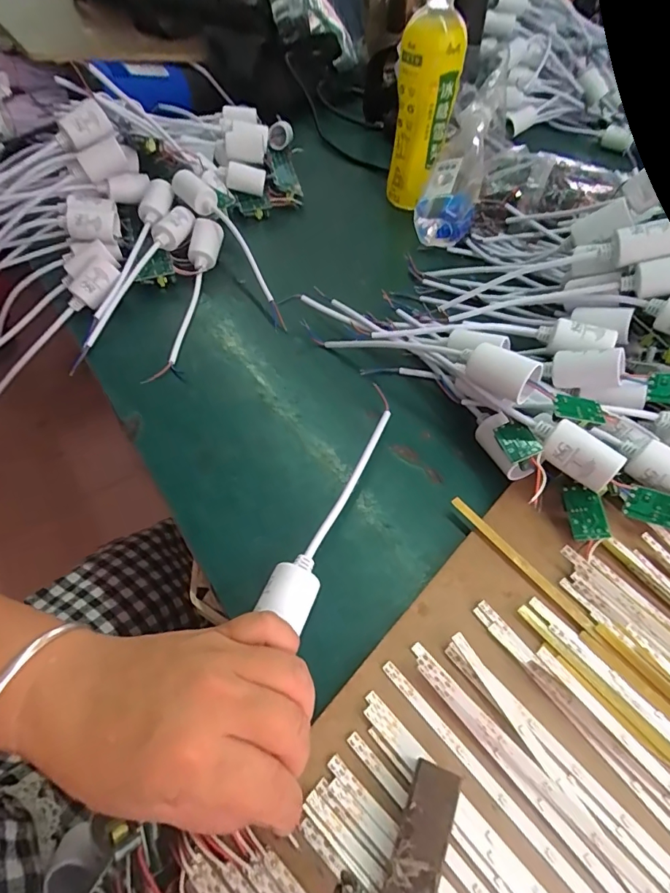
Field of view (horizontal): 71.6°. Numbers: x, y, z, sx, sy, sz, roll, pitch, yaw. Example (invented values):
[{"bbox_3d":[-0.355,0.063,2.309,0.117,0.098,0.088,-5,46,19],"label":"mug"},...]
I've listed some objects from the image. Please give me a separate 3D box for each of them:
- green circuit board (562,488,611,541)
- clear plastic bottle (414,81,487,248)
[{"bbox_3d":[0.159,0.042,0.294,0.021,0.005,0.036,-8,52,15],"label":"green circuit board"},{"bbox_3d":[0.136,-0.308,0.518,0.056,0.057,0.175,14,78,11],"label":"clear plastic bottle"}]

